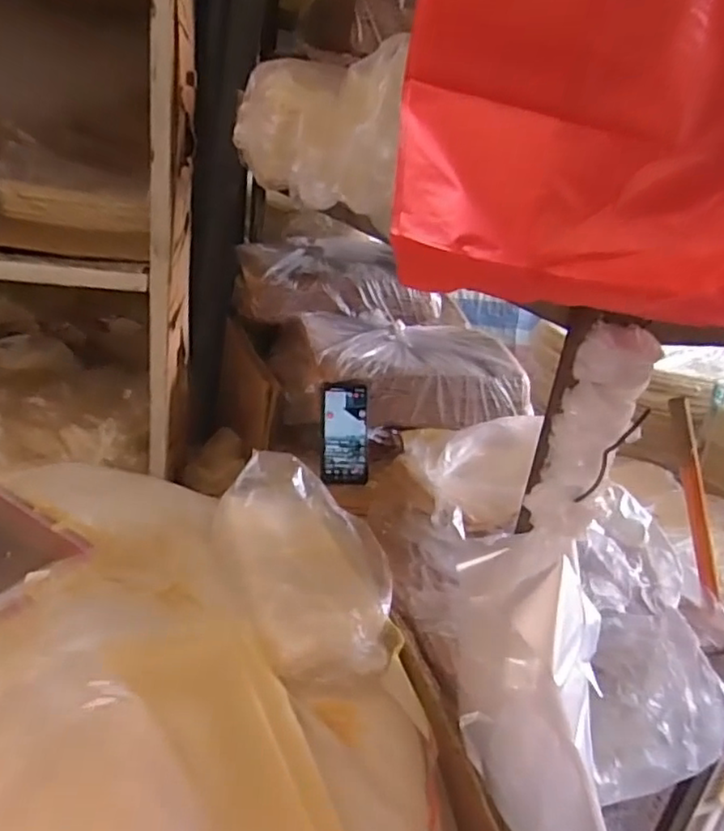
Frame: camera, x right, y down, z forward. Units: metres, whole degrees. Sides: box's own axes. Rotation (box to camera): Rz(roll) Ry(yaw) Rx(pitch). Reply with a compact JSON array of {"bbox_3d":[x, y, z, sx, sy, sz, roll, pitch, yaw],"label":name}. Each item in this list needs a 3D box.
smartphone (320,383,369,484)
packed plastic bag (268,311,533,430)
[{"bbox_3d":[-0.025,0.028,1.012,0.078,0.158,0.013,1,-8,-20],"label":"smartphone"},{"bbox_3d":[0.063,-0.090,1.175,0.443,0.117,0.297,1,25,-16],"label":"packed plastic bag"}]

